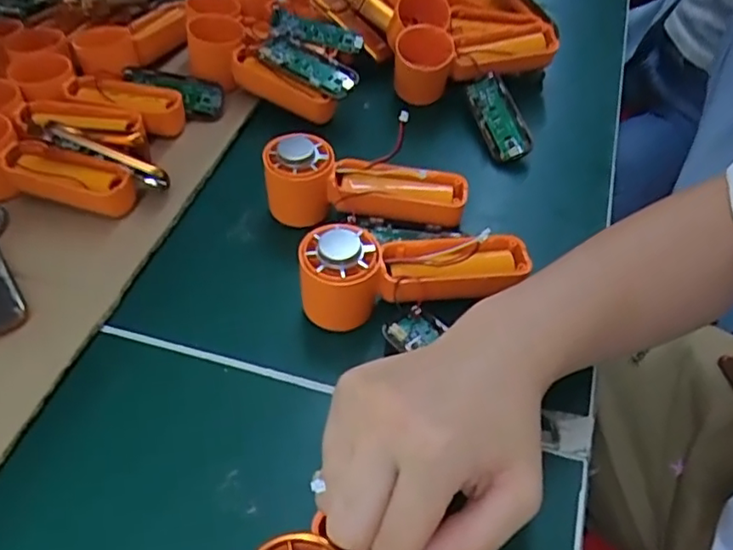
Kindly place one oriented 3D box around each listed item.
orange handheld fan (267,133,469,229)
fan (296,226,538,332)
[{"bbox_3d":[0.000,-0.059,0.391,0.126,0.044,0.042,4,50,6],"label":"orange handheld fan"},{"bbox_3d":[0.028,-0.003,0.345,0.130,0.049,0.046,-12,50,-7],"label":"fan"}]

